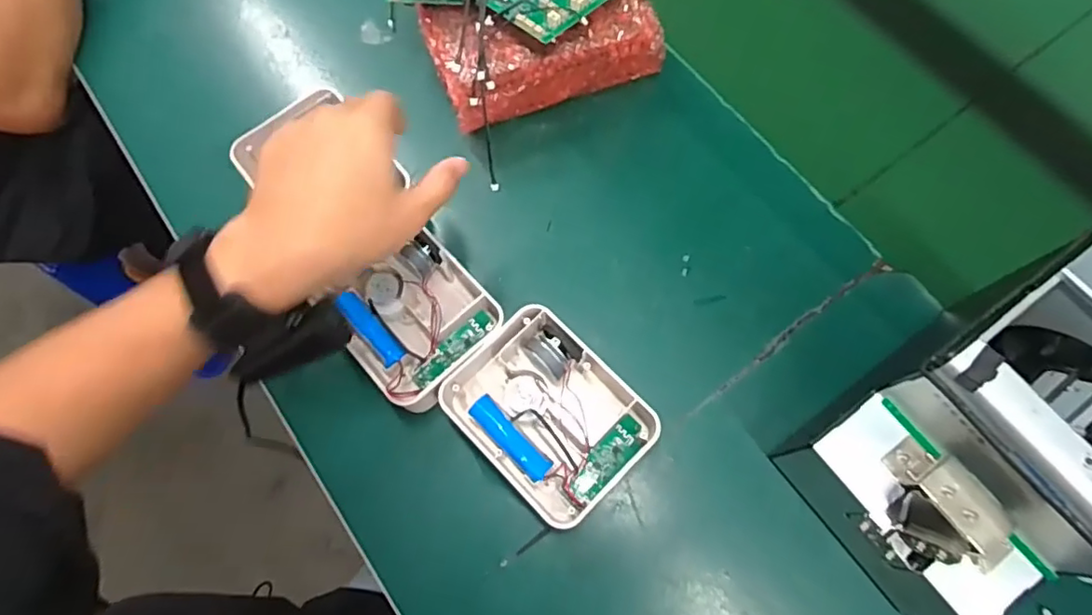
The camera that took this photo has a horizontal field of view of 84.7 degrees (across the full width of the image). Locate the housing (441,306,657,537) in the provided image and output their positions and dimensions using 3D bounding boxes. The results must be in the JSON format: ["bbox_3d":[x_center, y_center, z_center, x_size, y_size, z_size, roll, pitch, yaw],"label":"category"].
[{"bbox_3d":[0.002,0.075,0.423,0.104,0.039,0.134,-43,75,-12],"label":"housing"}]

